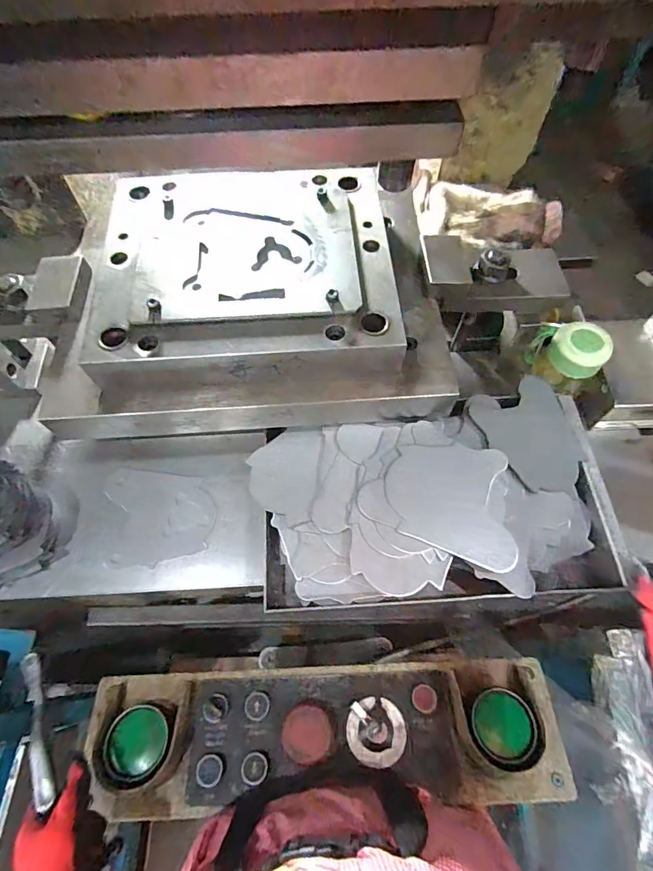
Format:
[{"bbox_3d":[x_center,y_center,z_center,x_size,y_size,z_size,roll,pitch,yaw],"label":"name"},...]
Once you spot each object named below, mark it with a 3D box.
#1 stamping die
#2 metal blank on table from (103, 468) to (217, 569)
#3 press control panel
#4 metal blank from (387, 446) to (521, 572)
[{"bbox_3d":[-0.088,-0.157,0.524,0.428,0.115,0.305,-6,63,-3],"label":"stamping die"},{"bbox_3d":[-0.212,0.102,0.562,0.135,0.010,0.122,0,64,-3],"label":"metal blank on table"},{"bbox_3d":[-0.008,0.344,0.511,0.543,0.076,0.149,-2,63,-1],"label":"press control panel"},{"bbox_3d":[0.133,0.075,0.477,0.127,0.007,0.130,-1,74,-2],"label":"metal blank"}]

